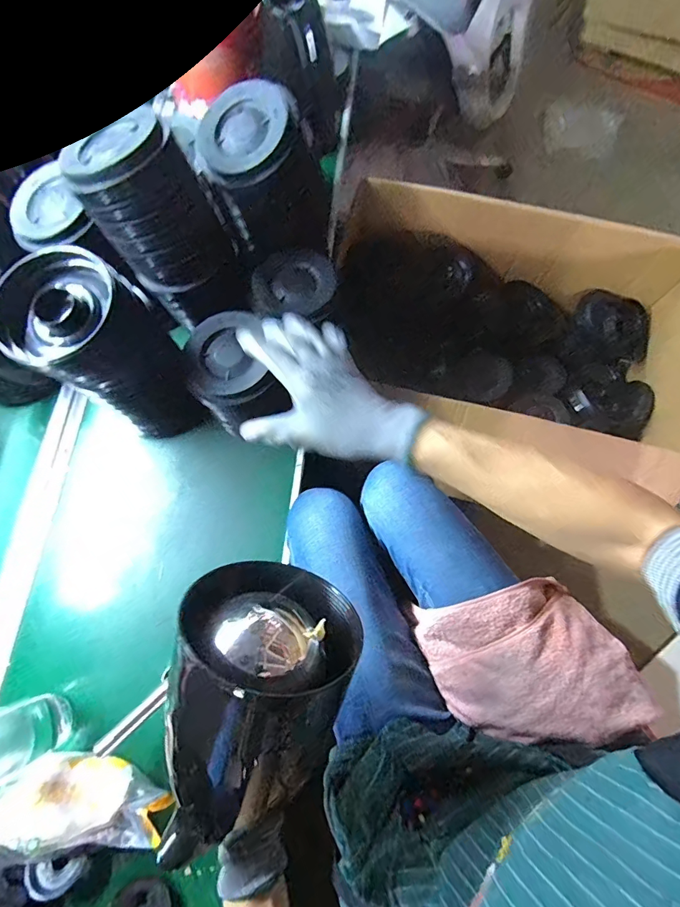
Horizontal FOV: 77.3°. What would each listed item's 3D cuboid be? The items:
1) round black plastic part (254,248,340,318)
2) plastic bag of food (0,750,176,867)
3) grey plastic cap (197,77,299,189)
[{"bbox_3d":[-0.058,-0.224,0.552,0.104,0.016,0.108,0,74,1],"label":"round black plastic part"},{"bbox_3d":[-0.288,0.380,0.464,0.178,0.043,0.090,-7,40,-1],"label":"plastic bag of food"},{"bbox_3d":[-0.110,-0.372,0.489,0.117,0.021,0.104,-38,87,14],"label":"grey plastic cap"}]

